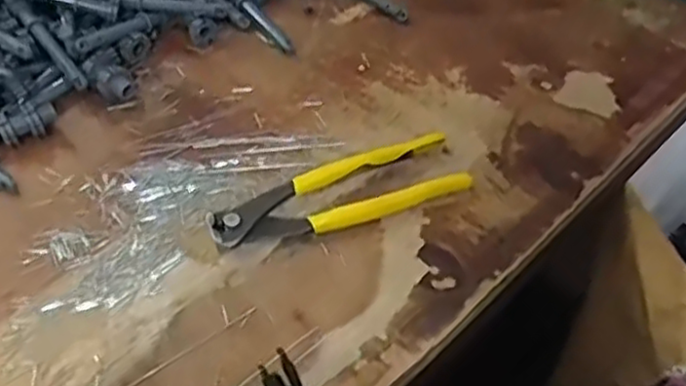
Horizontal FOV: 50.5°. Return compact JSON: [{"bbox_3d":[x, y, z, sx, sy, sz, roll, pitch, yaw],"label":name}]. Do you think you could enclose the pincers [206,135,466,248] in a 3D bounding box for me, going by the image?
[{"bbox_3d":[-0.002,0.000,0.454,0.163,0.014,0.049,-18,53,-17],"label":"pincers"}]

